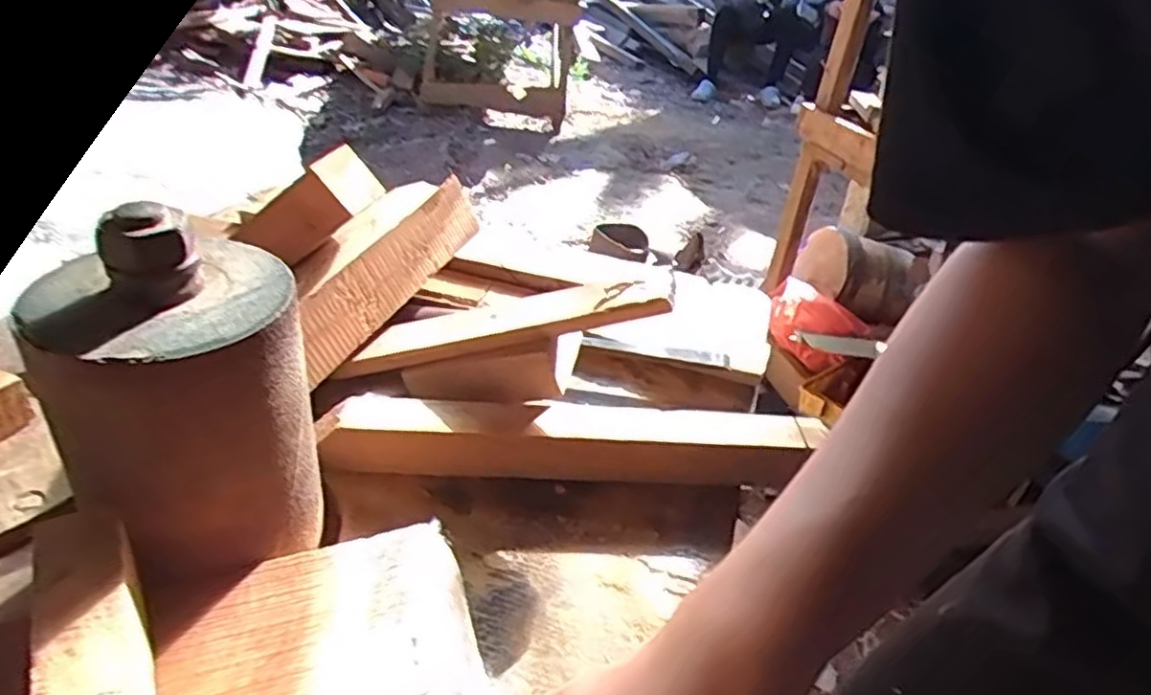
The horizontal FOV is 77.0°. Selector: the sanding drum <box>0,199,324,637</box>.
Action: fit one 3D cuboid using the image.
[{"bbox_3d":[-0.168,0.018,0.313,0.098,0.146,0.101,-11,38,-22],"label":"sanding drum"}]

